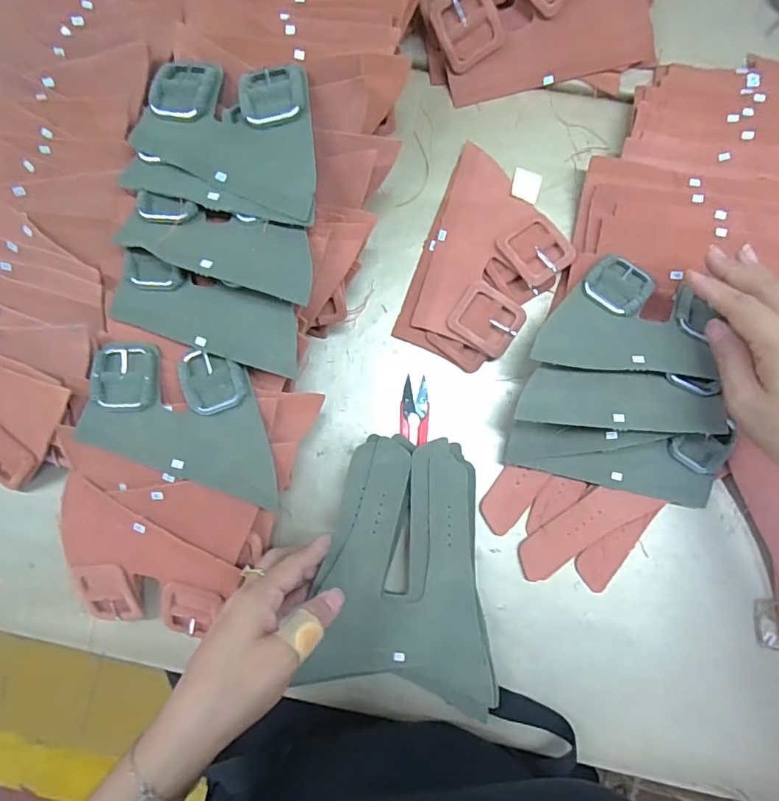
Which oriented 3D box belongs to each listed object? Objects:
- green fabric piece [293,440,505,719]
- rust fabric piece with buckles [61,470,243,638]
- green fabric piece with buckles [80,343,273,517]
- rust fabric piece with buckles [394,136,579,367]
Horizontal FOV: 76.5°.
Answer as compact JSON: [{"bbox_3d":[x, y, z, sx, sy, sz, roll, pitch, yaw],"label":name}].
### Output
[{"bbox_3d":[0.016,0.125,0.374,0.129,0.015,0.187,6,87,2],"label":"green fabric piece"},{"bbox_3d":[-0.193,0.127,0.371,0.140,0.012,0.097,30,106,-2],"label":"rust fabric piece with buckles"},{"bbox_3d":[-0.139,0.010,0.340,0.145,0.012,0.087,18,86,3],"label":"green fabric piece with buckles"},{"bbox_3d":[0.077,-0.109,0.399,0.109,0.016,0.163,27,88,3],"label":"rust fabric piece with buckles"}]

